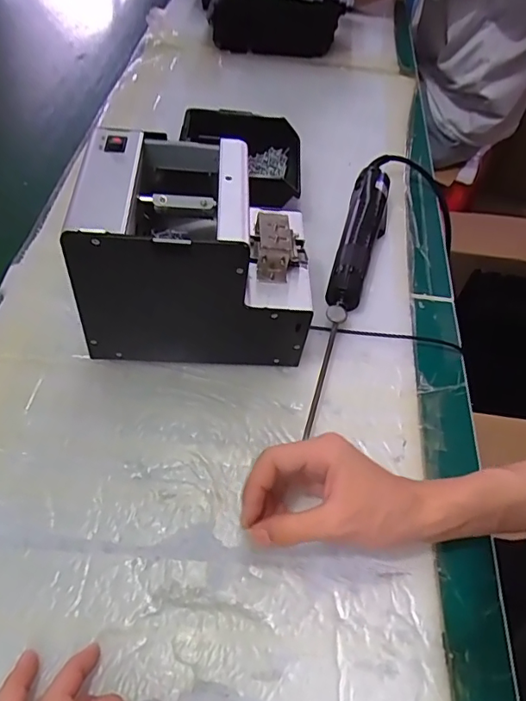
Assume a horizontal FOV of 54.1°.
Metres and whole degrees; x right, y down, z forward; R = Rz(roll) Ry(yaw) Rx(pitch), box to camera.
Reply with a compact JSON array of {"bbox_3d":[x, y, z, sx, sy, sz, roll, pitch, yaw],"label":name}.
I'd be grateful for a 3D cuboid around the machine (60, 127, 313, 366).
[{"bbox_3d":[-0.050,-0.075,0.429,0.172,0.149,0.121,3,52,-3],"label":"machine"}]

